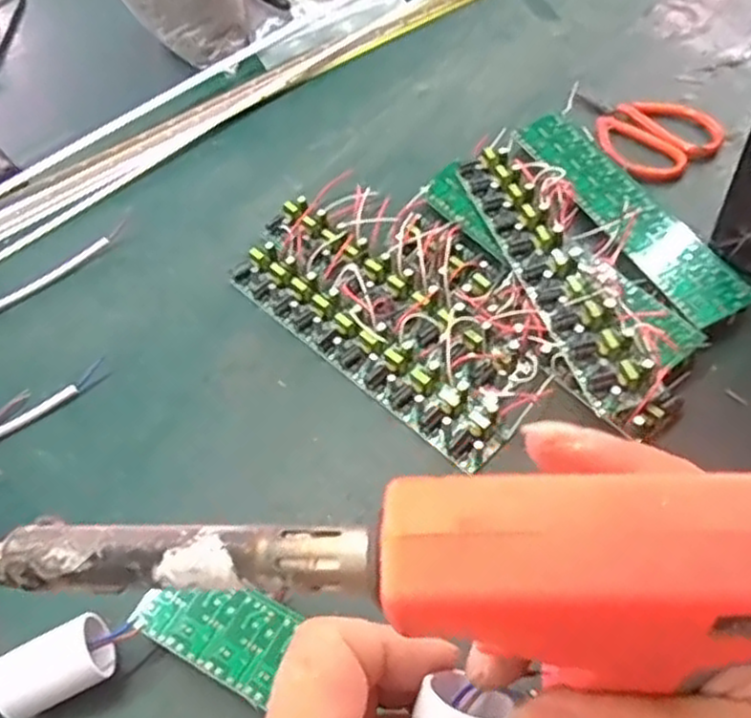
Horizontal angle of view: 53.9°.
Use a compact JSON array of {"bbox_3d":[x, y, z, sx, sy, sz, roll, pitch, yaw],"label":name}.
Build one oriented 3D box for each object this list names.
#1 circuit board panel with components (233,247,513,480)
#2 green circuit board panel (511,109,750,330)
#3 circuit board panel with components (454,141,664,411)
[{"bbox_3d":[-0.011,-0.010,0.428,0.035,0.018,0.204,-40,58,-22],"label":"circuit board panel with components"},{"bbox_3d":[0.154,-0.098,0.465,0.041,0.009,0.206,-28,53,-1],"label":"green circuit board panel"},{"bbox_3d":[0.099,-0.058,0.425,0.042,0.015,0.201,-27,54,7],"label":"circuit board panel with components"}]

